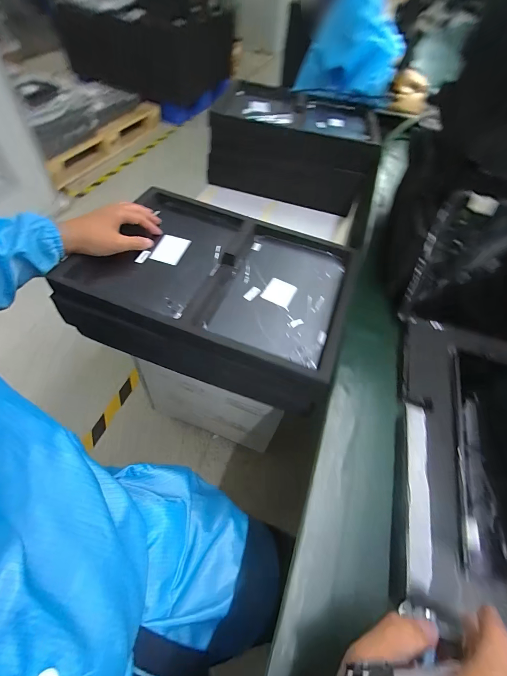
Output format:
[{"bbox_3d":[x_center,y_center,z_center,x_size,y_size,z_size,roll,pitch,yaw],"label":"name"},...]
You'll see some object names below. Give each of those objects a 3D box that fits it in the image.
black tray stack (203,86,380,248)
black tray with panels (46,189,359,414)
[{"bbox_3d":[0.122,-0.567,0.917,0.479,0.200,0.347,14,55,3],"label":"black tray stack"},{"bbox_3d":[-0.060,-0.080,0.541,0.415,0.144,0.291,18,53,9],"label":"black tray with panels"}]

